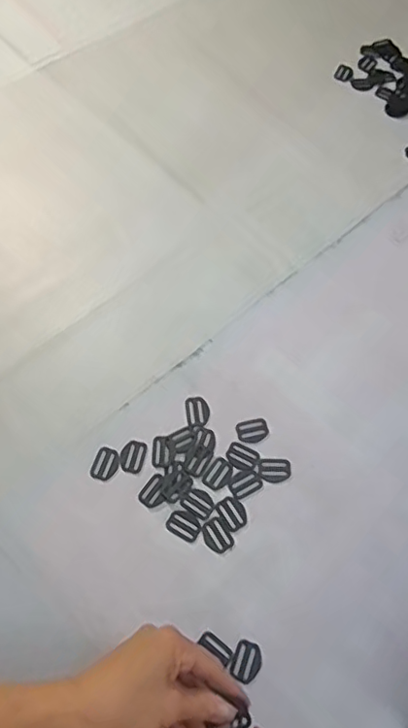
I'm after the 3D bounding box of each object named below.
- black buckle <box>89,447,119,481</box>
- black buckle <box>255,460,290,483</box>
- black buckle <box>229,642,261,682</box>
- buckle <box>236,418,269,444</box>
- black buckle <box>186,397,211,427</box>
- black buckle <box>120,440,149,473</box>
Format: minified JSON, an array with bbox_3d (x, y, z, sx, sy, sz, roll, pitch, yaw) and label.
[{"bbox_3d":[-0.099,0.101,0.563,0.025,0.004,0.033,21,67,6],"label":"black buckle"},{"bbox_3d":[0.071,0.109,0.567,0.034,0.004,0.022,-5,67,-5],"label":"black buckle"},{"bbox_3d":[0.038,0.263,0.494,0.025,0.005,0.031,19,67,6],"label":"black buckle"},{"bbox_3d":[0.051,0.070,0.586,0.033,0.004,0.024,-12,68,-7],"label":"buckle"},{"bbox_3d":[-0.006,0.050,0.594,0.024,0.004,0.034,-5,67,-5],"label":"black buckle"},{"bbox_3d":[-0.071,0.094,0.569,0.025,0.004,0.033,17,67,5],"label":"black buckle"}]

